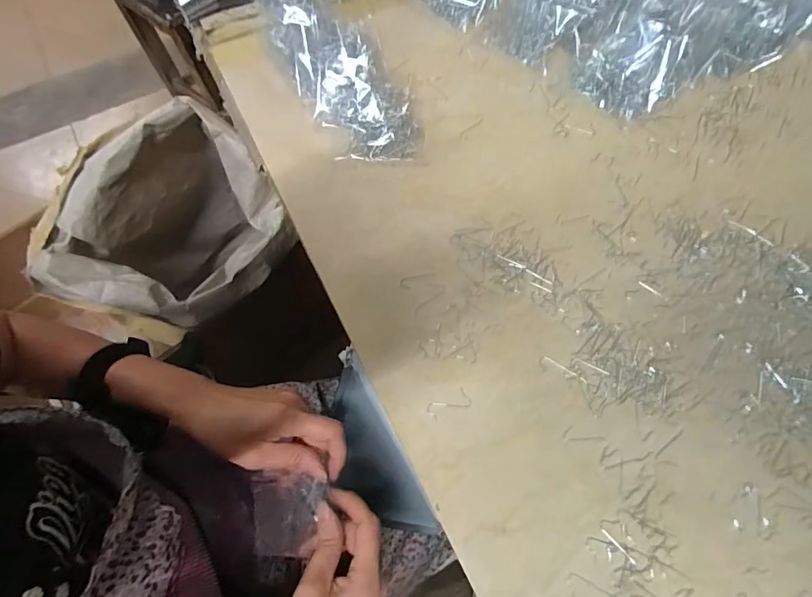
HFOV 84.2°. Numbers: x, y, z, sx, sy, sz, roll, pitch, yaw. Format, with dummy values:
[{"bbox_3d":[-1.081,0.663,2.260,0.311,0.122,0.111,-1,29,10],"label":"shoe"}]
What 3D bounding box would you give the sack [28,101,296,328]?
[{"bbox_3d":[-0.354,-0.064,0.744,0.320,0.422,0.297,42,74,14],"label":"sack"}]

